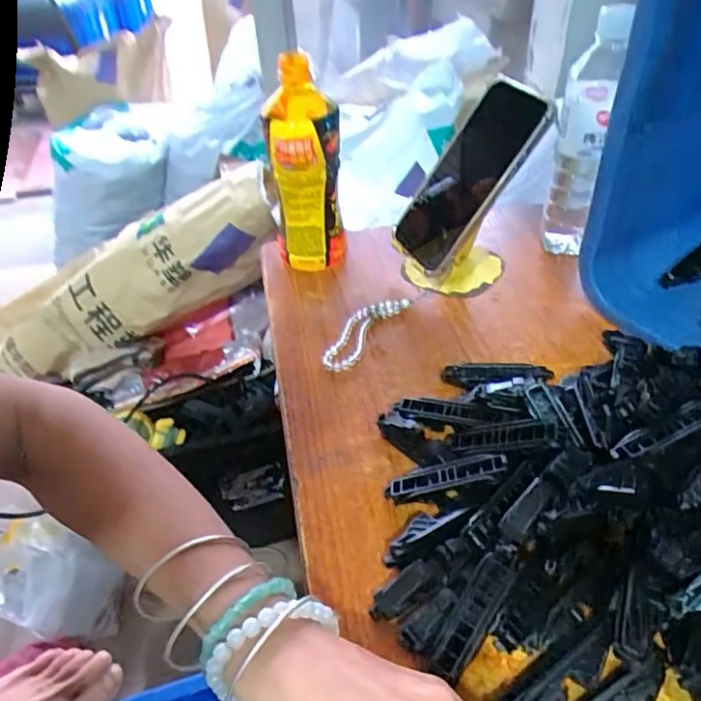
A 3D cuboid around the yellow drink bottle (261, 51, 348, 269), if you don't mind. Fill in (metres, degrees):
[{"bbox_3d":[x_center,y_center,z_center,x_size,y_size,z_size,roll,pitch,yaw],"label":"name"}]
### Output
[{"bbox_3d":[-0.042,-0.165,0.533,0.063,0.186,0.064,-5,41,-1],"label":"yellow drink bottle"}]

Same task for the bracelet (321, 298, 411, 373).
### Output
[{"bbox_3d":[0.010,-0.018,0.495,0.035,0.010,0.103,23,48,28],"label":"bracelet"}]

